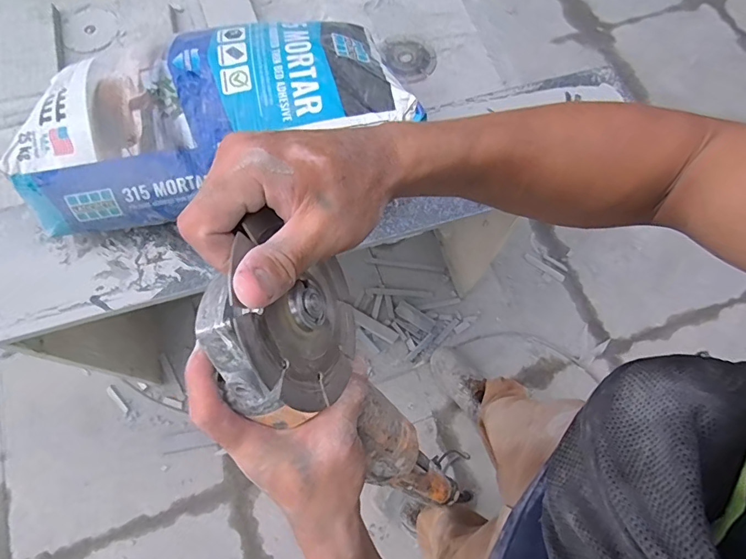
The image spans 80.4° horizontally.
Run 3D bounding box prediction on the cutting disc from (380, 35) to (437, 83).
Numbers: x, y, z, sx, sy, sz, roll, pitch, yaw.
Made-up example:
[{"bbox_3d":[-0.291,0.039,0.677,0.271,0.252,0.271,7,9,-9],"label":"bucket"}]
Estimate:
[{"bbox_3d":[0.065,-0.400,0.796,0.088,0.009,0.103,-29,74,-11],"label":"cutting disc"}]

